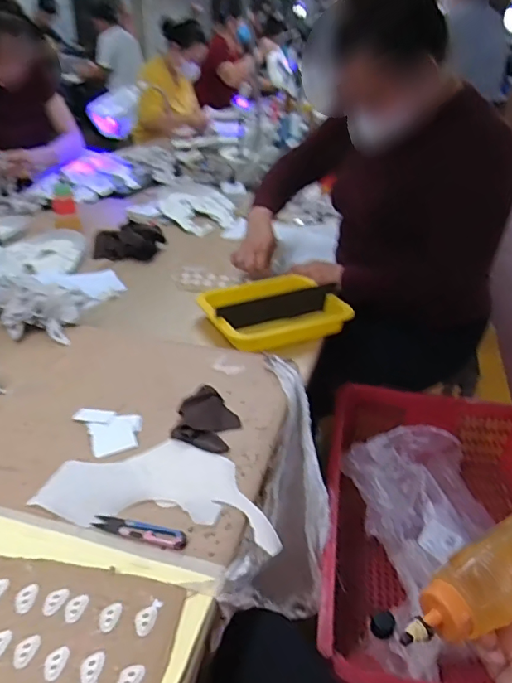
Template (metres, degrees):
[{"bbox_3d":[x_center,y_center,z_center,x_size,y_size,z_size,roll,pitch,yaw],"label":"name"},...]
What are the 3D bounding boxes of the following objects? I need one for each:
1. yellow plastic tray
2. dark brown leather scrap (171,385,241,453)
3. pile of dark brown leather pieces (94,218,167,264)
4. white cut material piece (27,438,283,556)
[{"bbox_3d":[0.036,-0.054,0.969,0.263,0.062,0.160,-8,34,-21],"label":"yellow plastic tray"},{"bbox_3d":[-0.063,0.098,0.673,0.081,0.014,0.103,13,33,13],"label":"dark brown leather scrap"},{"bbox_3d":[-0.303,-0.242,1.222,0.159,0.062,0.104,4,32,-1],"label":"pile of dark brown leather pieces"},{"bbox_3d":[-0.099,0.163,0.580,0.260,0.005,0.125,9,32,7],"label":"white cut material piece"}]

